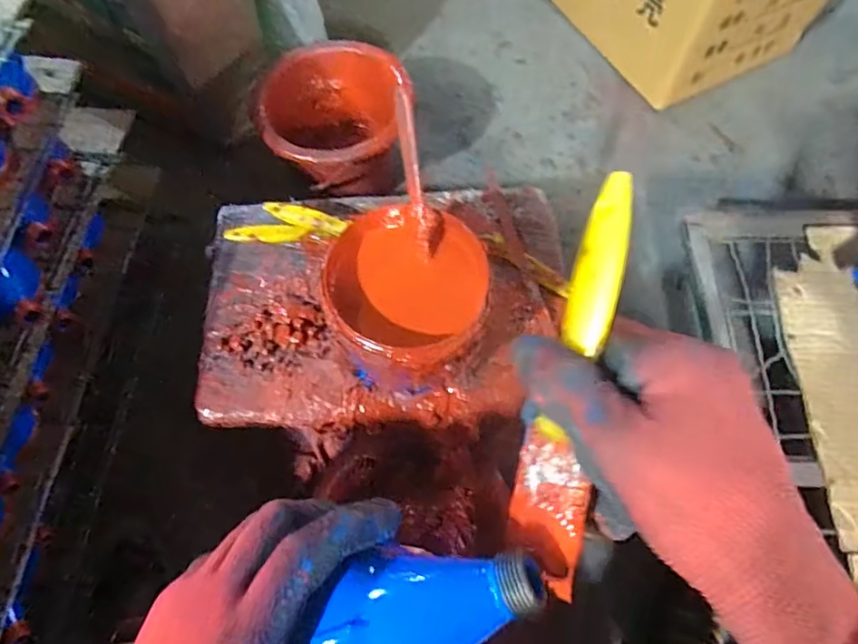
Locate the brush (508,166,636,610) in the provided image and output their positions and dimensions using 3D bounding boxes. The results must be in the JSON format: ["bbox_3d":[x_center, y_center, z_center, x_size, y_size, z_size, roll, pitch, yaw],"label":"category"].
[{"bbox_3d":[0.061,0.026,0.247,0.035,0.009,0.175,15,96,44],"label":"brush"}]

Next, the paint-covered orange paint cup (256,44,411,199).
[{"bbox_3d":[-0.136,-0.276,0.874,0.212,0.165,0.225,0,65,0],"label":"paint-covered orange paint cup"}]

